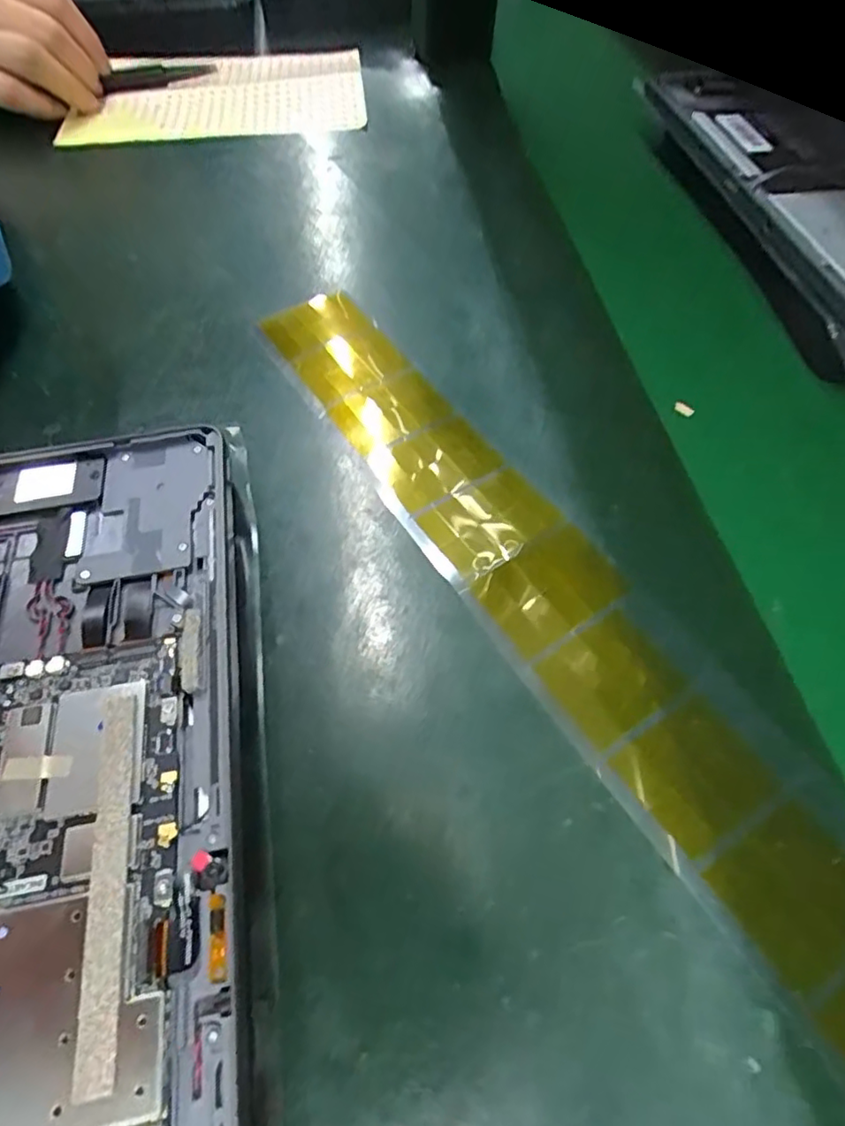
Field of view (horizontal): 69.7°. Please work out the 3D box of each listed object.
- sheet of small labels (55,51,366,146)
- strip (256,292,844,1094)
[{"bbox_3d":[-0.137,-0.320,0.409,0.188,0.015,0.109,-6,57,-3],"label":"sheet of small labels"},{"bbox_3d":[0.033,-0.001,0.198,0.047,0.005,0.312,-29,61,-15],"label":"strip"}]

